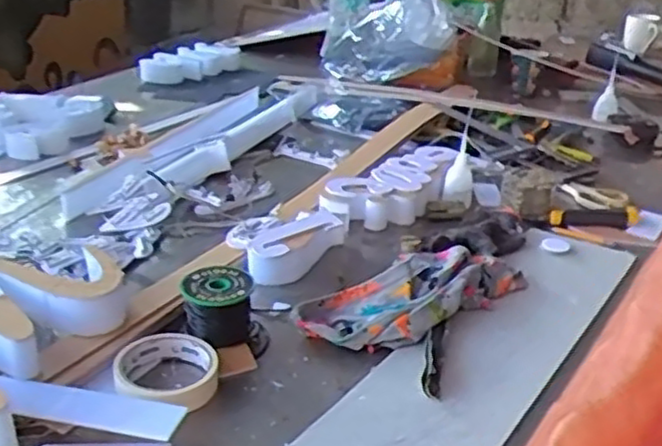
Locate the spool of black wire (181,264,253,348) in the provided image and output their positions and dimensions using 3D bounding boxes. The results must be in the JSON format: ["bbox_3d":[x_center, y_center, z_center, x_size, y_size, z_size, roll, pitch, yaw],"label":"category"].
[{"bbox_3d":[-0.109,0.082,0.697,0.062,0.060,0.059,1,26,-4],"label":"spool of black wire"}]

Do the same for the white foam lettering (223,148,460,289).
[{"bbox_3d":[0.040,-0.034,0.972,0.124,0.039,0.454,22,32,34],"label":"white foam lettering"}]

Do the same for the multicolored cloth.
[{"bbox_3d":[0.092,0.072,0.767,0.268,0.040,0.103,-18,33,-37],"label":"multicolored cloth"}]

